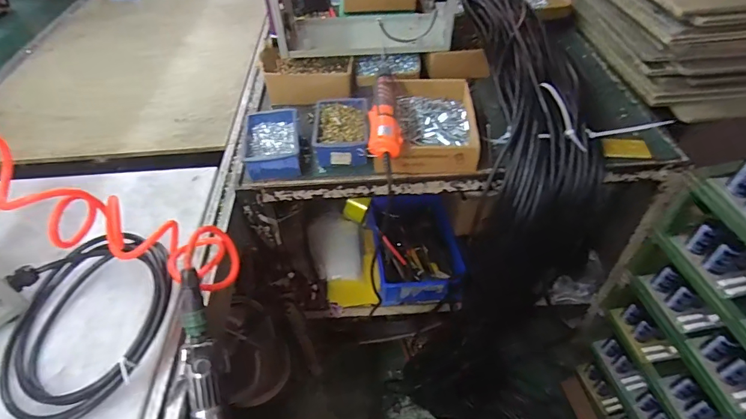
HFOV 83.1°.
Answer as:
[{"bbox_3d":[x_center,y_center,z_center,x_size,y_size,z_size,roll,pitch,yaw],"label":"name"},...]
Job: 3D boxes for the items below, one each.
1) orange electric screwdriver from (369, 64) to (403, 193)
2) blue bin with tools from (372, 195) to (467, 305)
[{"bbox_3d":[0.017,-0.144,0.702,0.048,0.060,0.263,-4,47,-1],"label":"orange electric screwdriver"},{"bbox_3d":[0.111,0.082,1.045,0.202,0.098,0.278,-4,47,-1],"label":"blue bin with tools"}]

